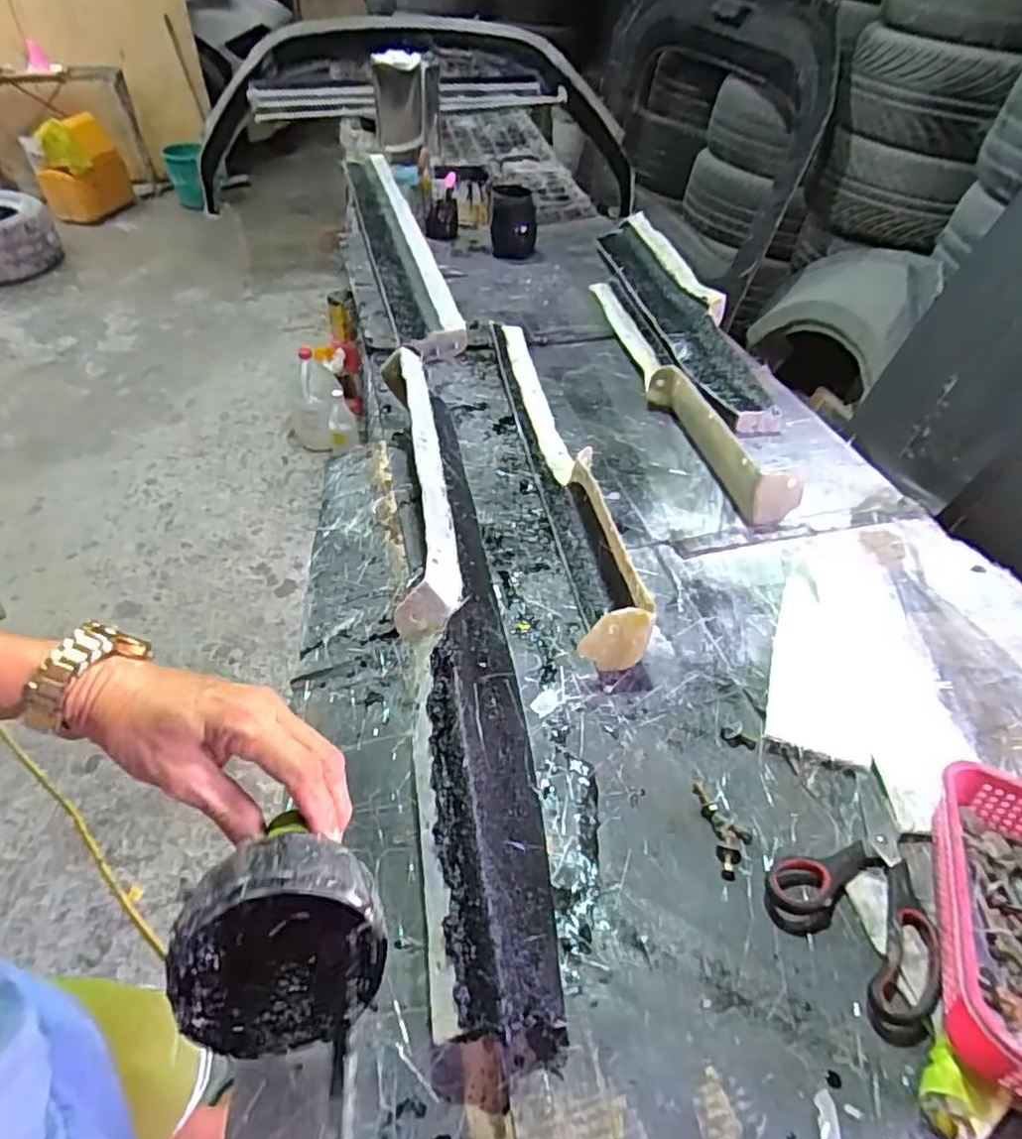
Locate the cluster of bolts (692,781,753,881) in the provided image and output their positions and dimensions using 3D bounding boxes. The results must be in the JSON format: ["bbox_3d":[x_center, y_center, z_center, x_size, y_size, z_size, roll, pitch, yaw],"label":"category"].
[{"bbox_3d":[0.173,0.205,0.525,0.033,0.011,0.079,-3,47,-5],"label":"cluster of bolts"}]

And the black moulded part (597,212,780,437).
[{"bbox_3d":[0.294,-0.486,1.213,0.127,0.074,0.780,-4,47,-5],"label":"black moulded part"}]

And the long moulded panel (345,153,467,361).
[{"bbox_3d":[-0.276,-0.760,1.464,0.126,0.055,1.084,-11,48,-12],"label":"long moulded panel"}]

